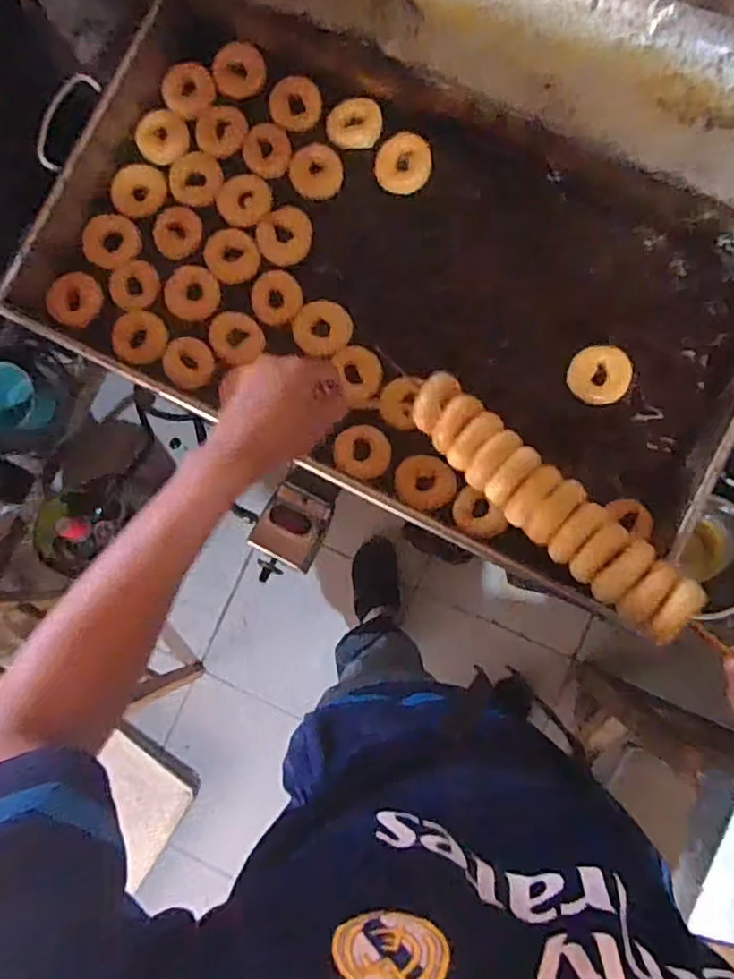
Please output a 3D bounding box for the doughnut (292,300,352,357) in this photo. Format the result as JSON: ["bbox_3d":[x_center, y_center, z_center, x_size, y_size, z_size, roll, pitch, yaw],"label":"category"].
[{"bbox_3d":[-0.056,-0.203,0.811,0.074,0.015,0.071,0,85,5],"label":"doughnut"}]

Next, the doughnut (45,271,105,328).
[{"bbox_3d":[-0.382,-0.248,0.843,0.060,0.024,0.068,35,89,7],"label":"doughnut"}]

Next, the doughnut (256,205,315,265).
[{"bbox_3d":[-0.105,-0.326,0.831,0.071,0.016,0.069,0,85,5],"label":"doughnut"}]

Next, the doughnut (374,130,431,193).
[{"bbox_3d":[0.047,-0.419,0.831,0.069,0.023,0.070,9,86,6],"label":"doughnut"}]

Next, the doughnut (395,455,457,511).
[{"bbox_3d":[0.071,-0.009,0.784,0.072,0.028,0.067,0,85,5],"label":"doughnut"}]

